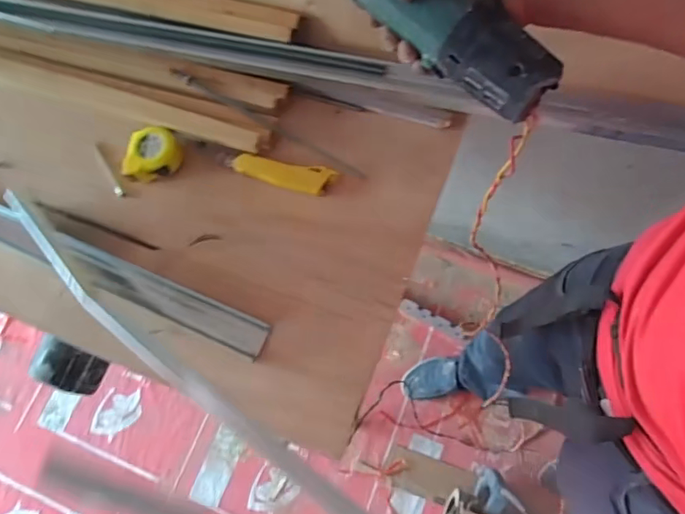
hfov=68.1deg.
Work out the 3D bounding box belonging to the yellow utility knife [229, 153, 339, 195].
[{"bbox_3d":[-0.089,-0.117,0.714,0.154,0.024,0.034,12,73,10],"label":"yellow utility knife"}]

